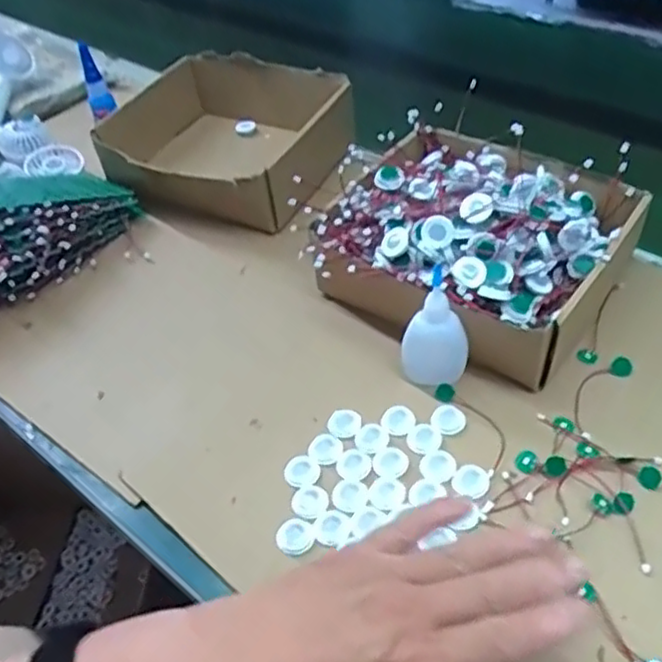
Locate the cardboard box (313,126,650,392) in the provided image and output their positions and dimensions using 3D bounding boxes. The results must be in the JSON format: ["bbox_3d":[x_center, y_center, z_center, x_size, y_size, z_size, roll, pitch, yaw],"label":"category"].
[{"bbox_3d":[0.113,-0.074,0.546,0.210,0.098,0.206,22,52,26],"label":"cardboard box"}]

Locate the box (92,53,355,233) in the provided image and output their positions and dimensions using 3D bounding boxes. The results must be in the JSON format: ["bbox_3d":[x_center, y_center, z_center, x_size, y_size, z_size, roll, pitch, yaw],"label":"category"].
[{"bbox_3d":[-0.107,-0.198,0.706,0.218,0.072,0.207,16,49,21],"label":"box"}]

